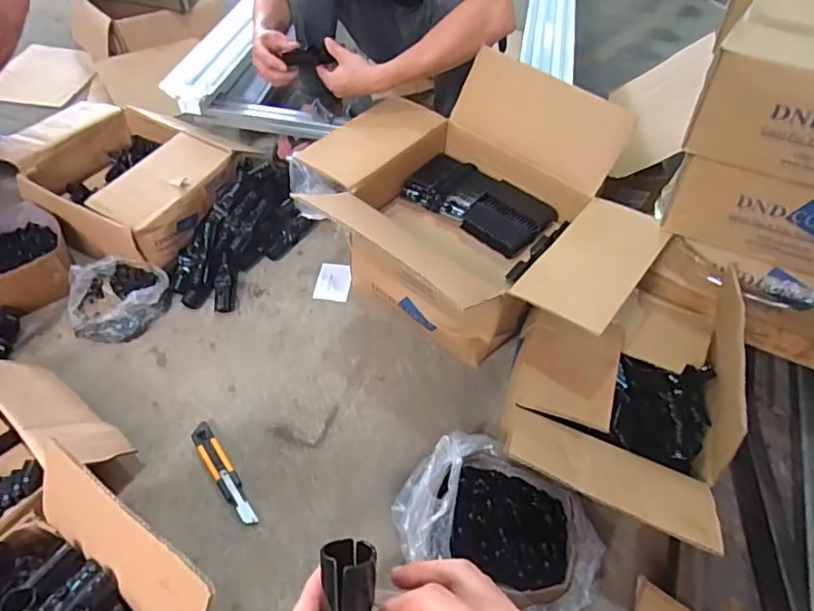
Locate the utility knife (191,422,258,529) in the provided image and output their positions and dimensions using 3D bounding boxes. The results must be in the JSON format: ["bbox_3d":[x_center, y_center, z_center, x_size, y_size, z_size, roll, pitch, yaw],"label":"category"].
[{"bbox_3d":[-0.280,0.255,0.828,0.034,0.014,0.184,-30,59,-25],"label":"utility knife"}]

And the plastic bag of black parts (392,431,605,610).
[{"bbox_3d":[0.120,0.305,0.740,0.274,0.129,0.199,21,53,13],"label":"plastic bag of black parts"}]

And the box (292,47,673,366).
[{"bbox_3d":[0.095,-0.114,0.931,0.557,0.369,0.449,33,56,21],"label":"box"}]

